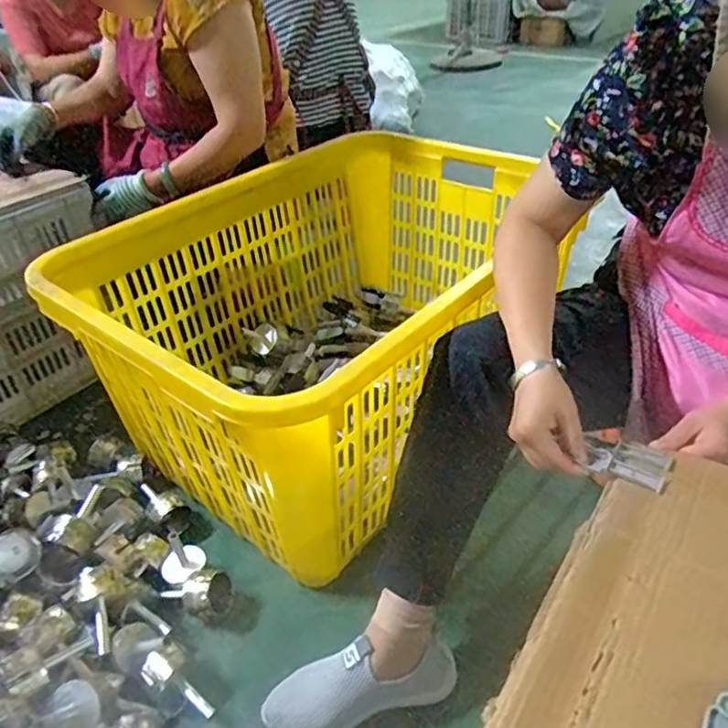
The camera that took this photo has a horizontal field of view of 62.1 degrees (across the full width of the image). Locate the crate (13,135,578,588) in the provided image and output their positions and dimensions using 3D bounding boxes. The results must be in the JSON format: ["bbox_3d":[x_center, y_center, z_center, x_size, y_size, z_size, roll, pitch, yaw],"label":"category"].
[{"bbox_3d":[-0.022,-0.086,1.060,0.565,0.365,0.801,25,45,34],"label":"crate"}]

